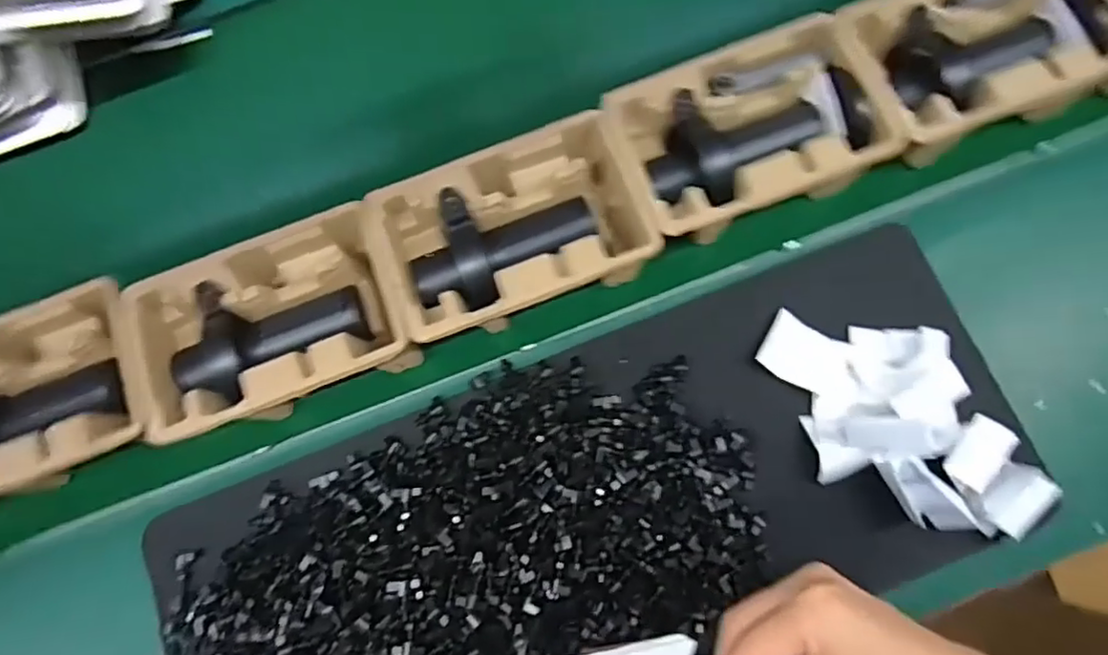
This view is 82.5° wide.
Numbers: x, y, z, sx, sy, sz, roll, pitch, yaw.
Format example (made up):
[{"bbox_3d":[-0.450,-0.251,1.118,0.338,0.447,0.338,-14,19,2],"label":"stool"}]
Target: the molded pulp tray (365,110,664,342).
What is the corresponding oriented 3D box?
[{"bbox_3d":[-0.036,-0.084,0.569,0.226,0.065,0.154,-20,79,-4],"label":"molded pulp tray"}]

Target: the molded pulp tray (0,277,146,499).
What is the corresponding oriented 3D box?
[{"bbox_3d":[-0.465,0.067,0.554,0.232,0.058,0.155,-20,79,-3],"label":"molded pulp tray"}]

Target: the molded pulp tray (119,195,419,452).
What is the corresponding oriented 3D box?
[{"bbox_3d":[-0.248,0.001,0.563,0.226,0.075,0.155,-22,79,-4],"label":"molded pulp tray"}]

